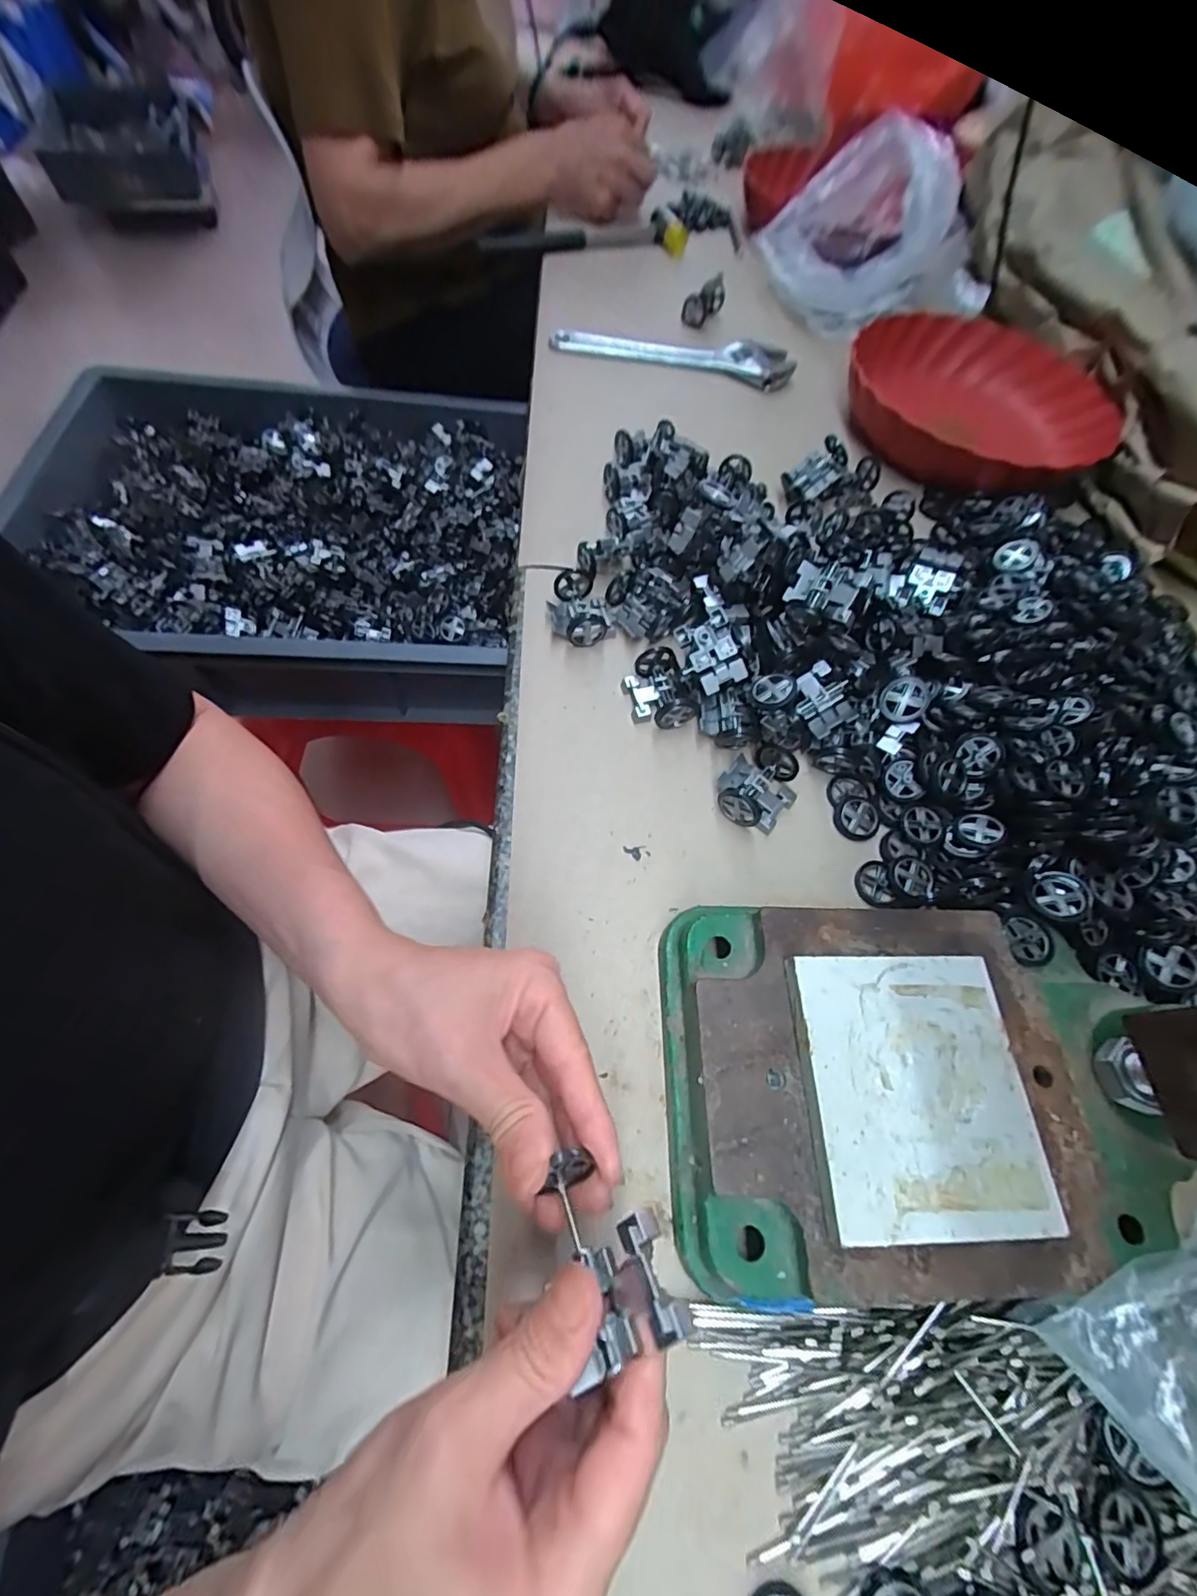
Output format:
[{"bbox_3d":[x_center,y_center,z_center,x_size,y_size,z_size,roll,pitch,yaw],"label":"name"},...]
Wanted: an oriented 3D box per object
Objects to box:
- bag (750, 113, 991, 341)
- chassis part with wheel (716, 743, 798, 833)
[{"bbox_3d":[0.319,-0.638,0.632,0.242,0.119,0.249,-37,72,-20],"label":"bag"},{"bbox_3d":[0.099,-0.009,0.342,0.042,0.025,0.053,38,66,13],"label":"chassis part with wheel"}]

